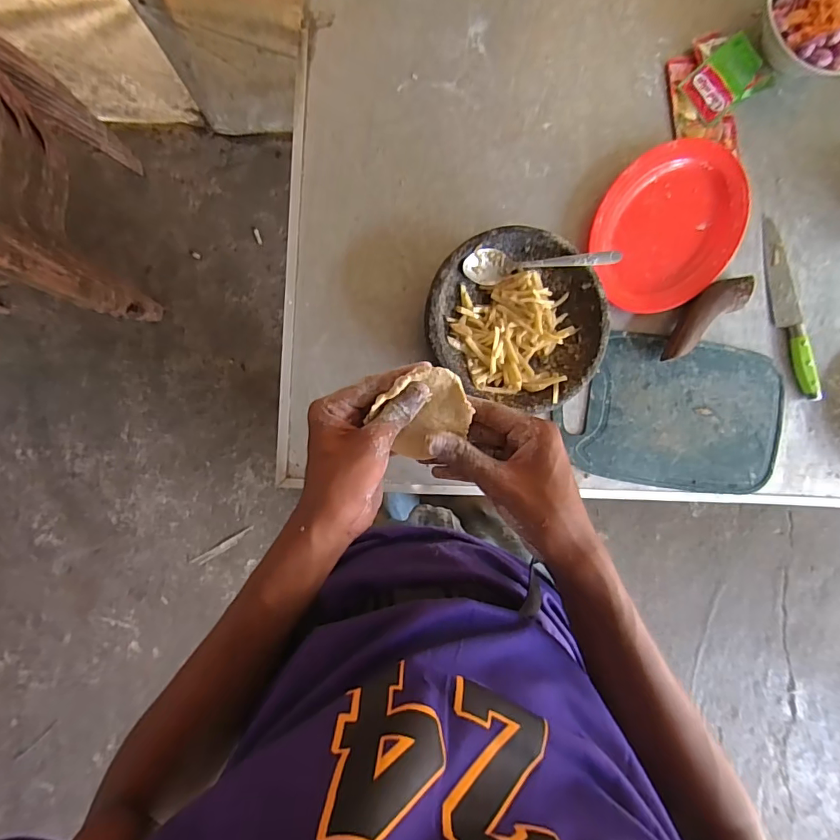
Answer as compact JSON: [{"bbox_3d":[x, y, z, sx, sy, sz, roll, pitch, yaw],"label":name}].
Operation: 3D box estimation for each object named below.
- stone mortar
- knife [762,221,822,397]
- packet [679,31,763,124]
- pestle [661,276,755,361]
[{"bbox_3d":[0.108,-0.110,0.553,0.201,0.060,0.196,14,89,-4],"label":"stone mortar"},{"bbox_3d":[0.472,-0.140,0.613,0.036,0.016,0.231,-14,92,-3],"label":"knife"},{"bbox_3d":[0.373,-0.419,0.593,0.094,0.017,0.059,-41,93,-1],"label":"packet"},{"bbox_3d":[0.344,-0.126,0.590,0.132,0.034,0.047,-36,93,-2],"label":"pestle"}]

